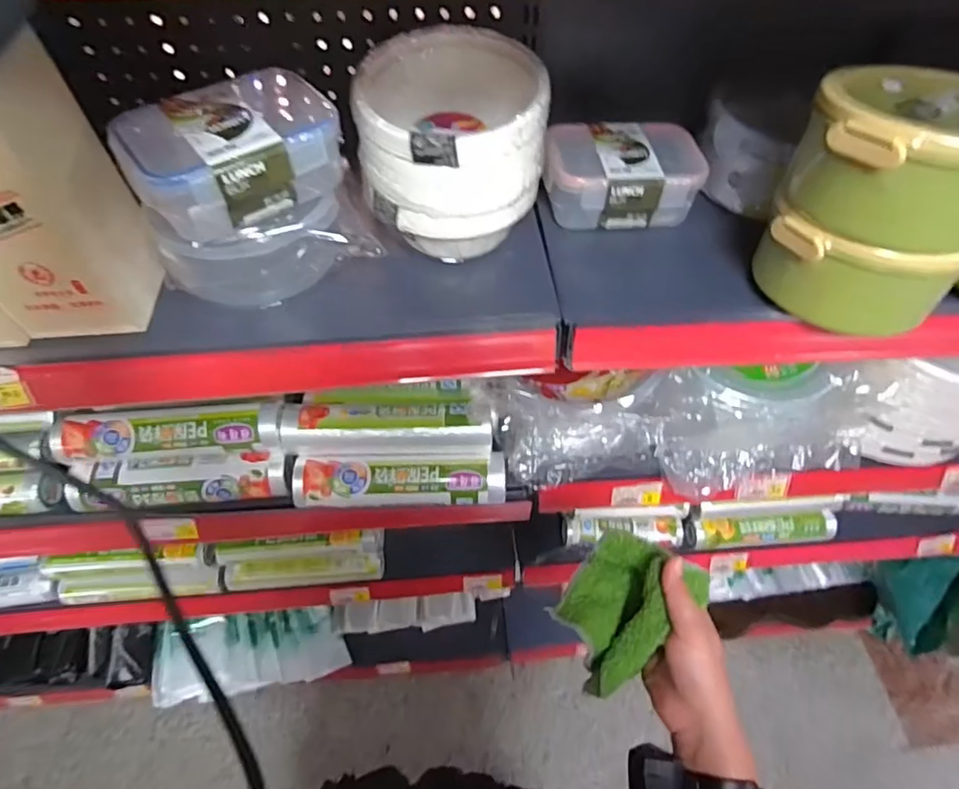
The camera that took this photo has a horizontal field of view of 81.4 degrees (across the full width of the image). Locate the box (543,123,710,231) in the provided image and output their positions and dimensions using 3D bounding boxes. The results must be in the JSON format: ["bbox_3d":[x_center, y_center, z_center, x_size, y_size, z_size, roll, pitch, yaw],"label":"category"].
[{"bbox_3d":[0.139,-0.221,0.567,0.150,0.061,0.101,-2,54,-3],"label":"box"}]

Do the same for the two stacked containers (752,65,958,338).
[{"bbox_3d":[0.316,-0.148,0.446,0.144,0.160,0.127,23,56,15],"label":"two stacked containers"}]

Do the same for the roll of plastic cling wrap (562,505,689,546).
[{"bbox_3d":[0.248,0.221,0.944,0.204,0.053,0.048,0,54,-1],"label":"roll of plastic cling wrap"}]

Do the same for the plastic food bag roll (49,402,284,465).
[{"bbox_3d":[-0.360,0.039,0.652,0.249,0.048,0.062,-4,54,-4],"label":"plastic food bag roll"}]

